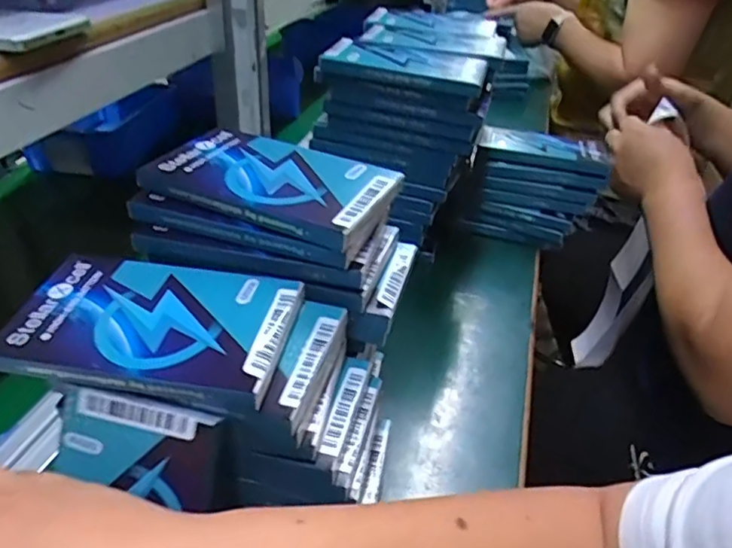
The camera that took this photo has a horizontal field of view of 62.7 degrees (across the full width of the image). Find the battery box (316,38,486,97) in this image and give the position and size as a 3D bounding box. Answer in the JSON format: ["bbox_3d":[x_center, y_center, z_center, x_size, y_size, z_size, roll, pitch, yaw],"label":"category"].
[{"bbox_3d":[0.032,-0.176,0.508,0.134,0.017,0.071,11,35,12],"label":"battery box"}]

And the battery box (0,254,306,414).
[{"bbox_3d":[-0.104,0.025,0.296,0.133,0.019,0.078,8,34,8],"label":"battery box"}]

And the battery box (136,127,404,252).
[{"bbox_3d":[-0.054,-0.056,0.348,0.131,0.010,0.075,19,42,18],"label":"battery box"}]

